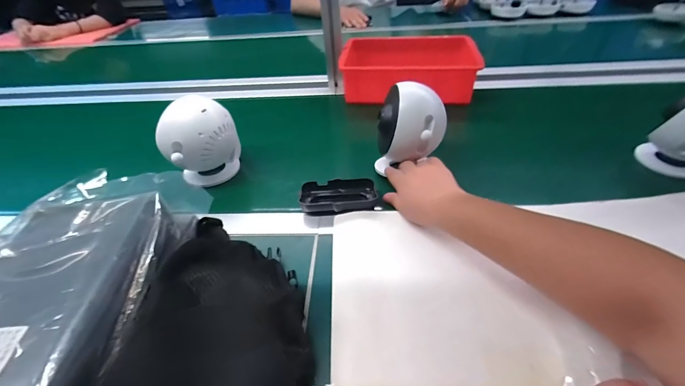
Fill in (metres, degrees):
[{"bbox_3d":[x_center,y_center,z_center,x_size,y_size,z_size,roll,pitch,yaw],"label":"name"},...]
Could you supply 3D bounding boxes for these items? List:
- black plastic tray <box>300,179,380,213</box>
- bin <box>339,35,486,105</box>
[{"bbox_3d":[-0.005,0.005,0.464,0.106,0.025,0.052,-3,40,1],"label":"black plastic tray"},{"bbox_3d":[0.145,-0.287,0.735,0.294,0.087,0.209,4,40,10],"label":"bin"}]

